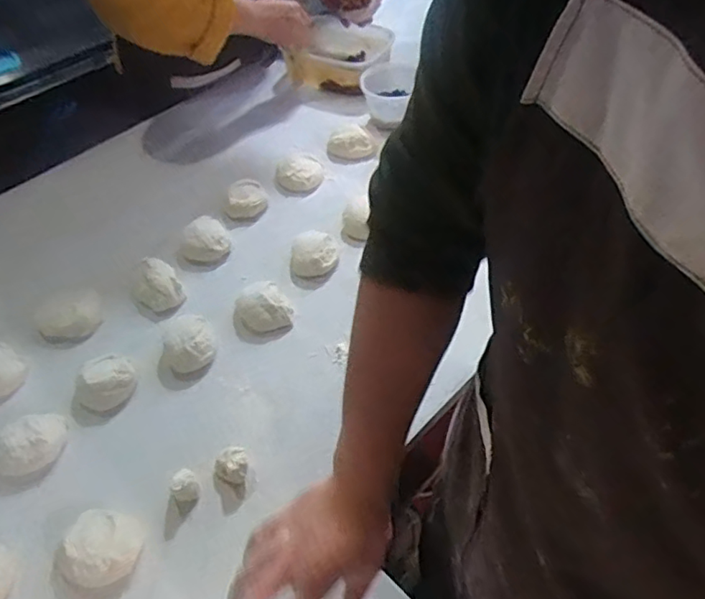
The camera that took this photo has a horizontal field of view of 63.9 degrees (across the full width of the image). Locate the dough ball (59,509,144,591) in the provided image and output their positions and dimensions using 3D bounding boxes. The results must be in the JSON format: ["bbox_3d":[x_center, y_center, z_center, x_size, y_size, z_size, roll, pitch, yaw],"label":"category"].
[{"bbox_3d":[-0.246,0.245,0.559,0.070,0.031,0.070,-1,51,1],"label":"dough ball"}]

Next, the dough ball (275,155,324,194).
[{"bbox_3d":[-0.086,-0.208,0.924,0.075,0.037,0.073,-1,51,1],"label":"dough ball"}]

